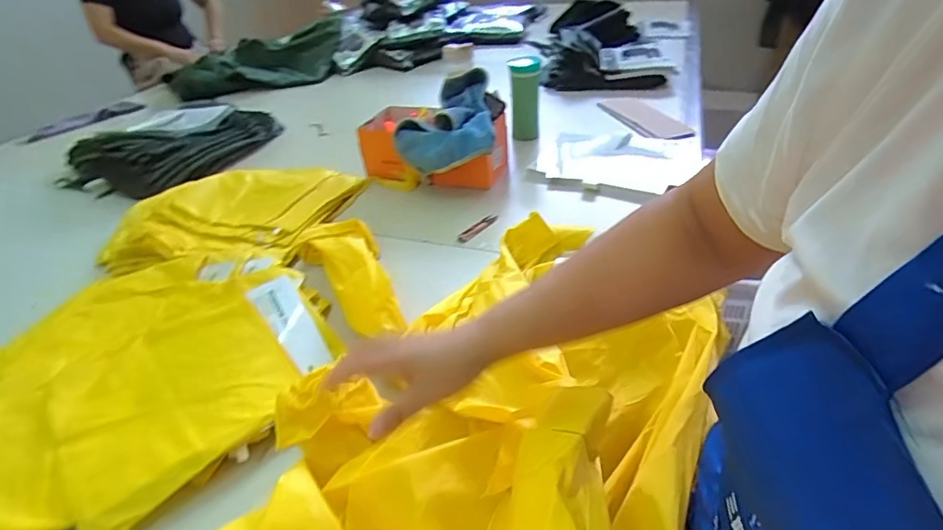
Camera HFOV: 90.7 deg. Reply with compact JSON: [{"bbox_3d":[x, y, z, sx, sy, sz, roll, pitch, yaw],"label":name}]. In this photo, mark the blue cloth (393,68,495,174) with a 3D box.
[{"bbox_3d":[-0.061,-0.316,0.997,0.206,0.068,0.232,-7,53,2],"label":"blue cloth"}]

